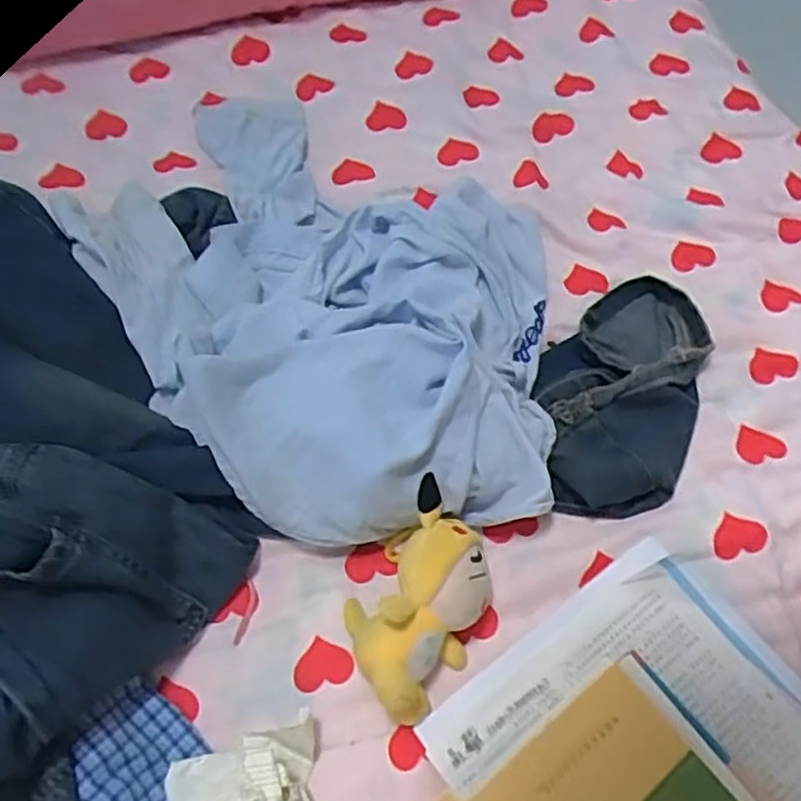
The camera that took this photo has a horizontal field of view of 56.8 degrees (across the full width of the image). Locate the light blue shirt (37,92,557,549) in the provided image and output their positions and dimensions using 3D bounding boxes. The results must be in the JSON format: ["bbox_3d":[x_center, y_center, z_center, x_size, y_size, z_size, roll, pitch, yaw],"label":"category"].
[{"bbox_3d":[-0.058,-0.098,0.573,0.315,0.083,0.444,-42,70,-19],"label":"light blue shirt"}]

